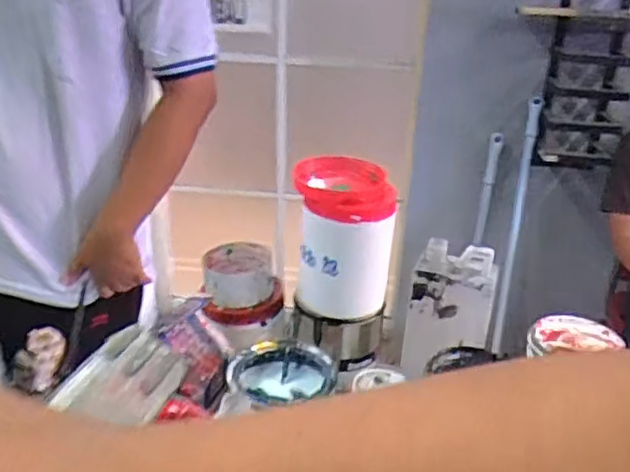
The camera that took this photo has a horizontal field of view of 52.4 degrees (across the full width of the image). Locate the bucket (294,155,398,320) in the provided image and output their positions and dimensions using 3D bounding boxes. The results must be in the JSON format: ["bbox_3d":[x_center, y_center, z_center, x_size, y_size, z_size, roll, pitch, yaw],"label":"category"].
[{"bbox_3d":[0.030,0.010,0.735,0.102,0.169,0.119,0,26,-6],"label":"bucket"}]

